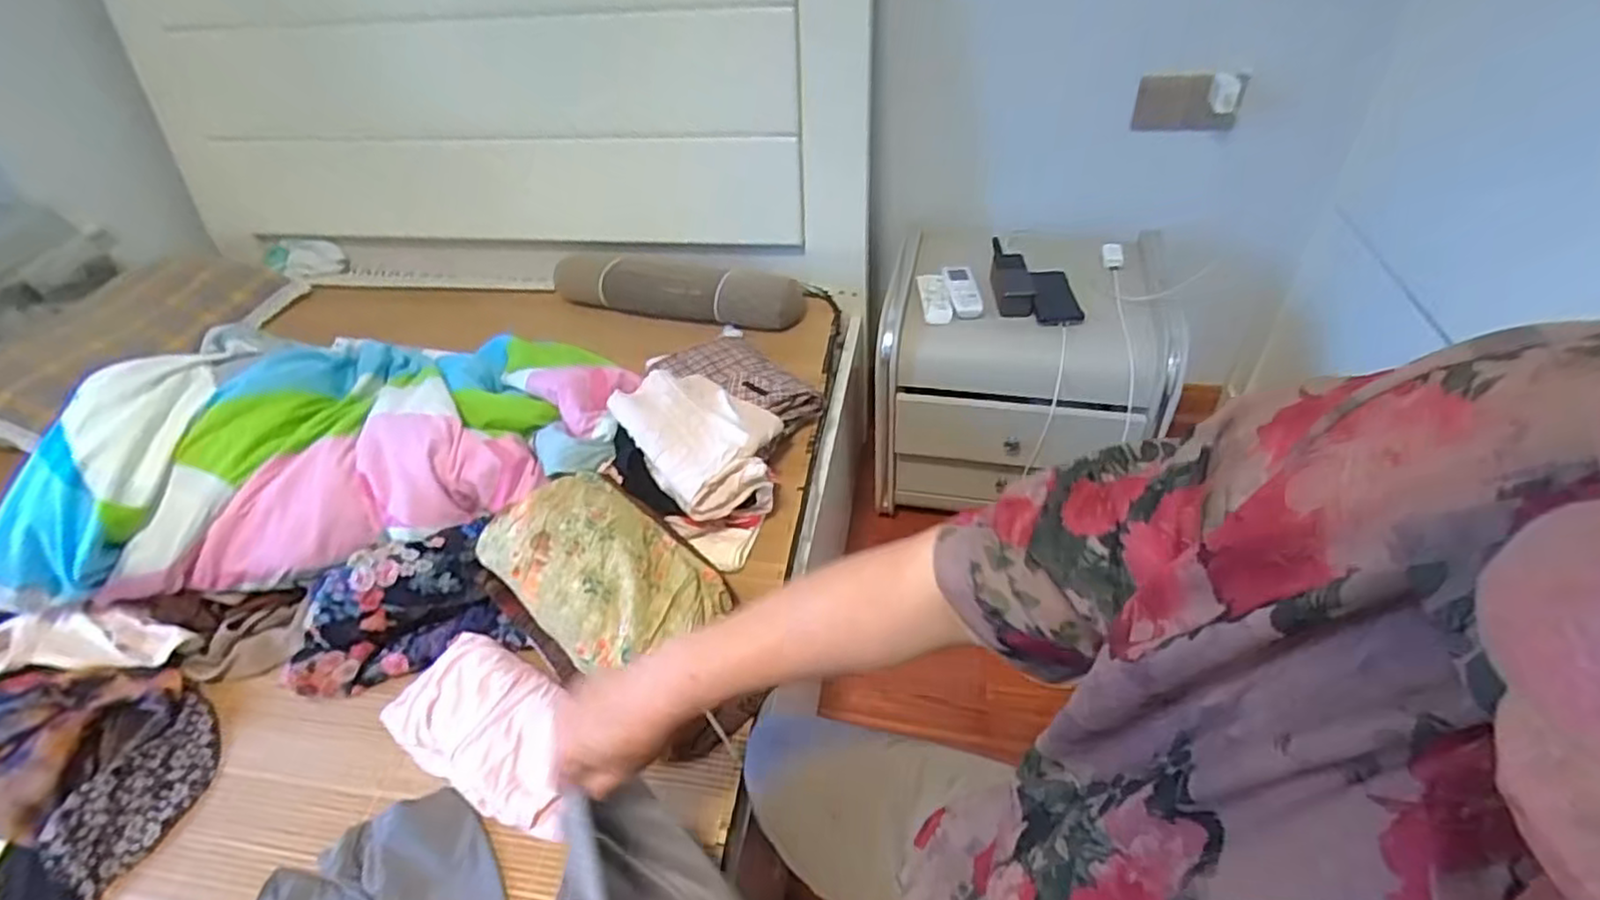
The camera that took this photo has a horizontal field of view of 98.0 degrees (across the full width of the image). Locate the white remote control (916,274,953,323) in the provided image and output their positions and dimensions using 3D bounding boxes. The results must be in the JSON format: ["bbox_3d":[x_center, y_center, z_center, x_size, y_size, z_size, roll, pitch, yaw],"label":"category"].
[{"bbox_3d":[0.235,-0.269,1.228,0.046,0.016,0.111,-7,60,-2],"label":"white remote control"}]

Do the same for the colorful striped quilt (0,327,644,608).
[{"bbox_3d":[-0.556,-0.052,0.879,0.602,0.217,0.376,-12,43,-7],"label":"colorful striped quilt"}]

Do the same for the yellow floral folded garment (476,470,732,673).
[{"bbox_3d":[-0.216,0.120,0.767,0.254,0.083,0.181,30,53,32],"label":"yellow floral folded garment"}]

